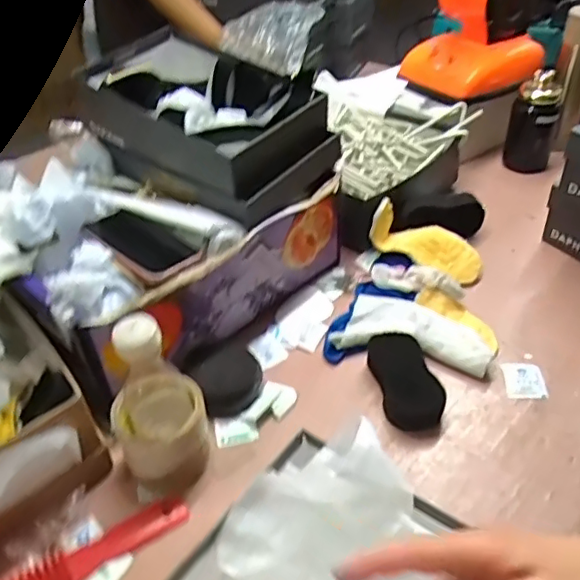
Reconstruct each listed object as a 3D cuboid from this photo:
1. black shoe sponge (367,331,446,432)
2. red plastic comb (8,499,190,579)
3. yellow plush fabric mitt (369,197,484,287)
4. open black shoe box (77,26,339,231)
[{"bbox_3d":[0.132,0.101,0.686,0.058,0.033,0.124,-11,41,-8],"label":"black shoe sponge"},{"bbox_3d":[-0.186,0.248,0.545,0.191,0.009,0.033,-23,44,-22],"label":"red plastic comb"},{"bbox_3d":[0.191,-0.065,0.820,0.165,0.051,0.056,26,45,4],"label":"yellow plush fabric mitt"},{"bbox_3d":[-0.113,-0.226,0.775,0.310,0.121,0.169,27,49,31],"label":"open black shoe box"}]

